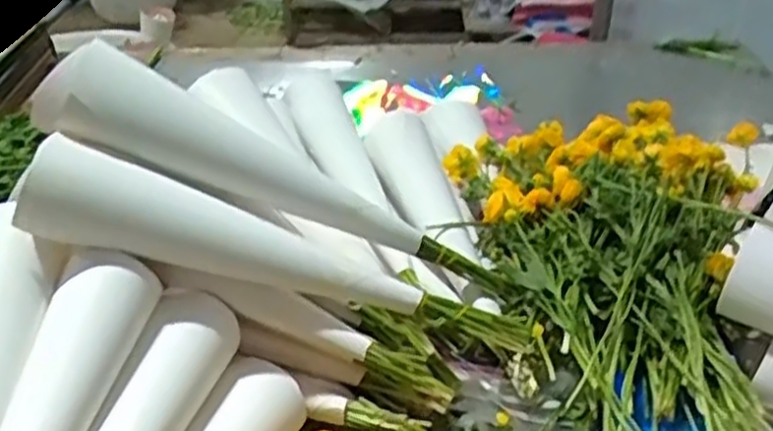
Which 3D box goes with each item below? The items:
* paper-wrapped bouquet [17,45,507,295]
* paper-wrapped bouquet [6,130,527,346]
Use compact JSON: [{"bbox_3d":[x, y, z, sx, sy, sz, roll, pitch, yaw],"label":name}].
[{"bbox_3d":[-0.081,-0.030,0.813,0.538,0.080,0.078,25,28,-20],"label":"paper-wrapped bouquet"},{"bbox_3d":[-0.090,0.046,0.799,0.542,0.096,0.085,20,29,-17],"label":"paper-wrapped bouquet"}]

